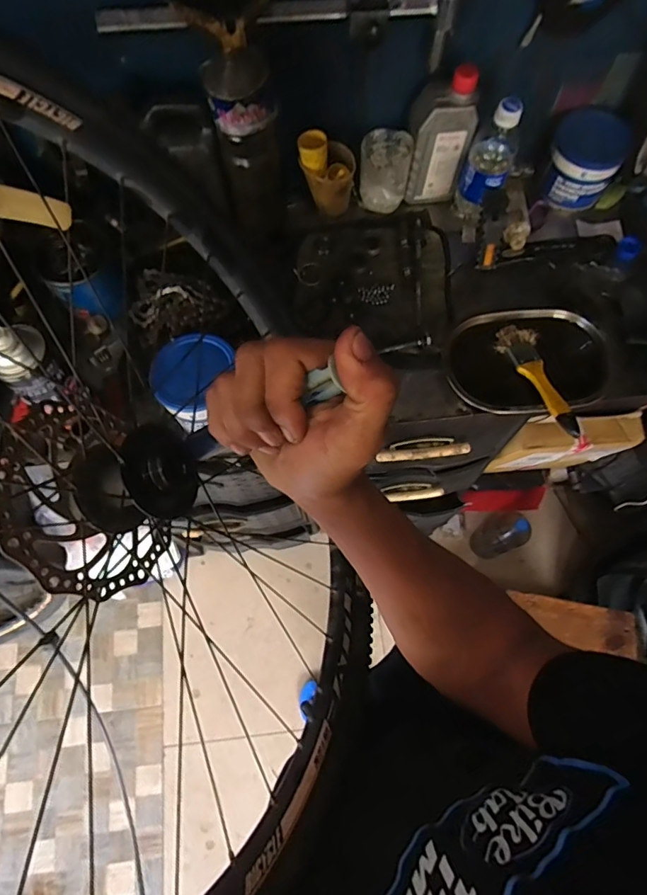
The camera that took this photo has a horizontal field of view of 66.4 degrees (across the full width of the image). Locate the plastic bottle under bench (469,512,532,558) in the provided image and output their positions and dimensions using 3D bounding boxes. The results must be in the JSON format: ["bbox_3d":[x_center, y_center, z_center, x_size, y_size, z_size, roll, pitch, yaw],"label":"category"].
[{"bbox_3d":[0.443,0.224,1.272,0.072,0.293,0.098,-23,71,-7],"label":"plastic bottle under bench"}]

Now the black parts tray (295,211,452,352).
[{"bbox_3d":[0.071,-0.245,0.712,0.215,0.023,0.224,2,70,2],"label":"black parts tray"}]

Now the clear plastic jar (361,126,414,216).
[{"bbox_3d":[0.088,-0.399,0.727,0.070,0.096,0.067,0,70,1],"label":"clear plastic jar"}]

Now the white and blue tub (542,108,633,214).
[{"bbox_3d":[0.380,-0.421,0.726,0.102,0.087,0.096,0,70,1],"label":"white and blue tub"}]

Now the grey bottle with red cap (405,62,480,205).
[{"bbox_3d":[0.161,-0.428,0.691,0.085,0.173,0.051,3,70,2],"label":"grey bottle with red cap"}]

